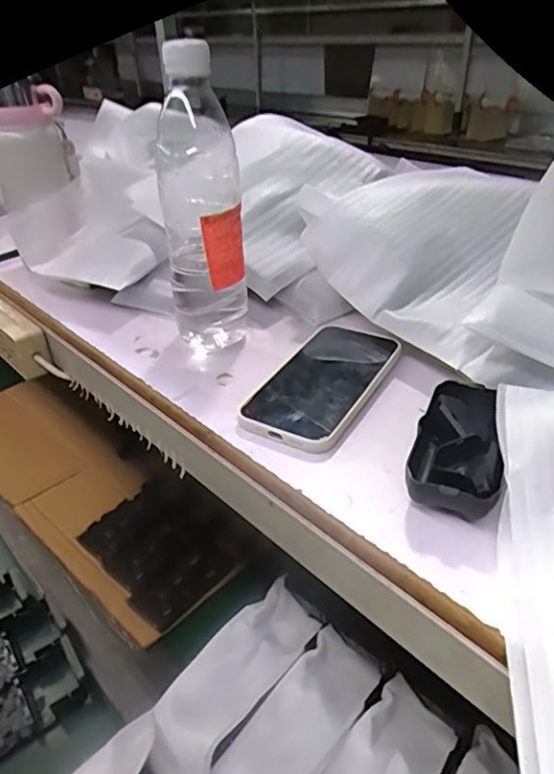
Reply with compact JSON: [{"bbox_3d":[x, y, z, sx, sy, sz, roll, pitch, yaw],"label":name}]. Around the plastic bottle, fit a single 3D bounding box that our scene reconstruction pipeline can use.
[{"bbox_3d":[-0.062,-0.139,0.448,0.064,0.223,0.060,-4,33,-3],"label":"plastic bottle"}]

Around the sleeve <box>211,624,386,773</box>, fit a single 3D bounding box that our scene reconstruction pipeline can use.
[{"bbox_3d":[0.020,0.326,0.531,0.082,0.017,0.193,28,43,34],"label":"sleeve"}]

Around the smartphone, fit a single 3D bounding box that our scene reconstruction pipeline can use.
[{"bbox_3d":[0.039,-0.007,0.431,0.079,0.014,0.156,16,37,26],"label":"smartphone"}]

